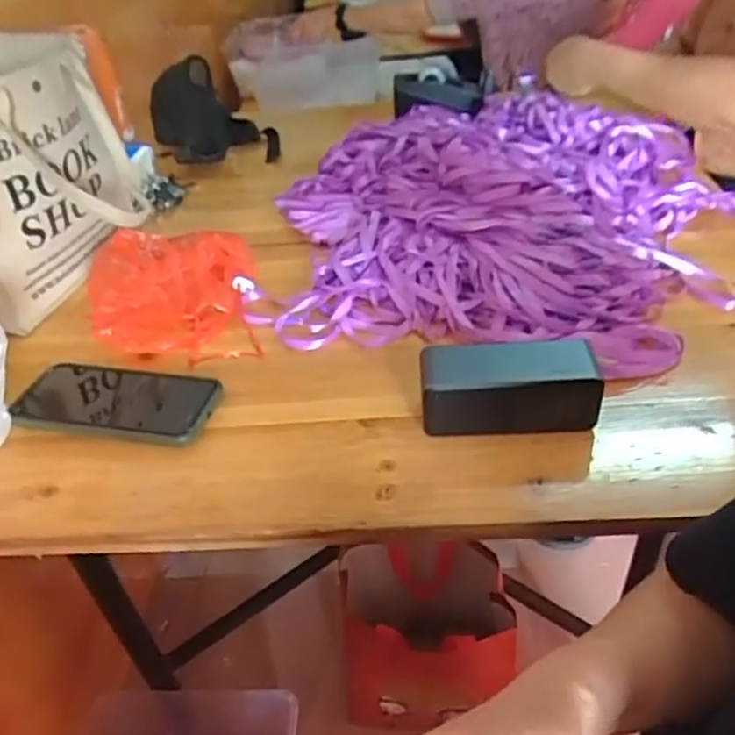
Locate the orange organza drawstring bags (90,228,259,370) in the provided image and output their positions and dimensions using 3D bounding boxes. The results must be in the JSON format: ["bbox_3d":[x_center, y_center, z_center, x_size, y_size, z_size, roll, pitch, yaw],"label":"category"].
[{"bbox_3d":[-0.190,-0.068,0.644,0.157,0.041,0.215,-9,40,-4],"label":"orange organza drawstring bags"}]

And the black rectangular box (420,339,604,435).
[{"bbox_3d":[0.106,0.016,0.506,0.128,0.056,0.051,-2,40,5],"label":"black rectangular box"}]

